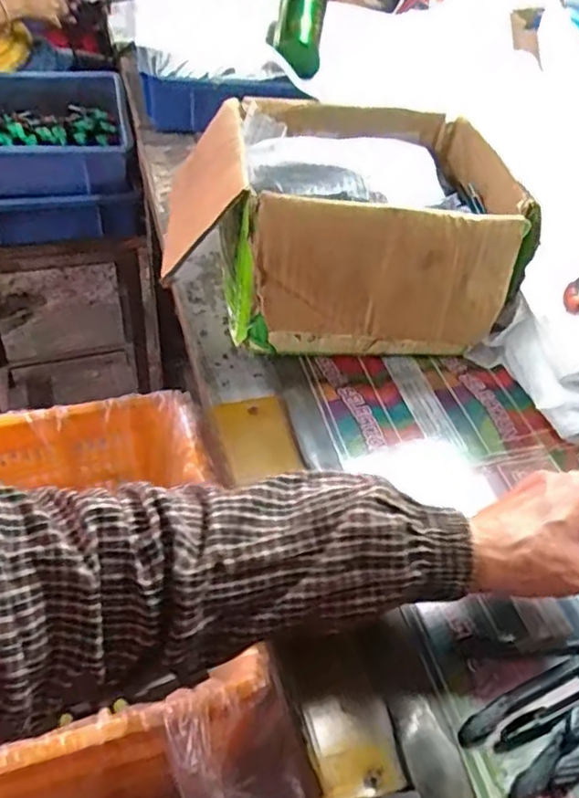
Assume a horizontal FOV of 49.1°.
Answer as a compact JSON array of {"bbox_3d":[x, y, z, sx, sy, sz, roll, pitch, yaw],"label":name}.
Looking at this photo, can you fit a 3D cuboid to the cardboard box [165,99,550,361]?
[{"bbox_3d":[0.044,-0.159,0.578,0.268,0.140,0.261,1,45,-5],"label":"cardboard box"}]

